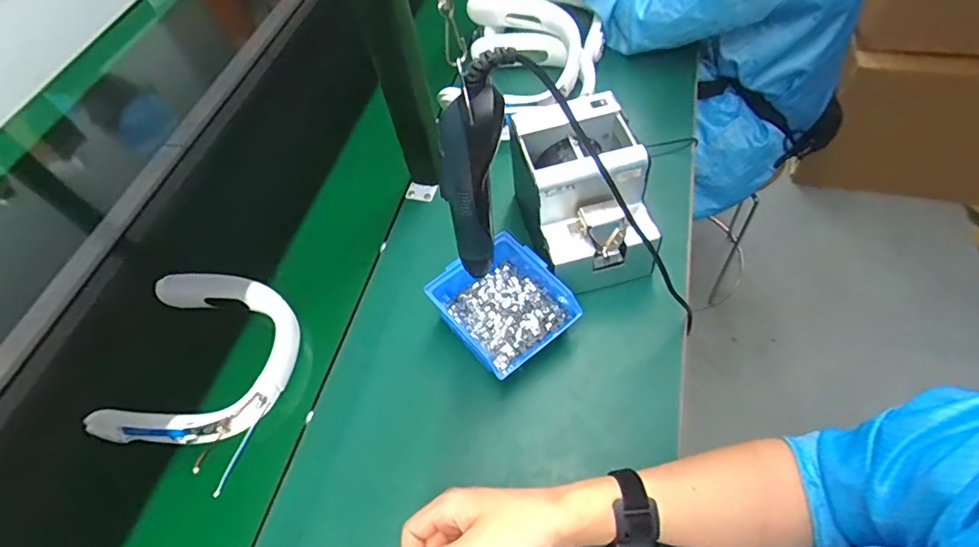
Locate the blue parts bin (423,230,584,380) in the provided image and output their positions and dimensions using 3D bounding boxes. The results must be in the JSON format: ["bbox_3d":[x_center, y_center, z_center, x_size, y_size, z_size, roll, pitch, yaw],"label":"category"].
[{"bbox_3d":[0.012,0.037,0.582,0.121,0.065,0.142,-34,62,-18],"label":"blue parts bin"}]

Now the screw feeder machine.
[{"bbox_3d":[0.108,-0.088,0.607,0.134,0.141,0.192,-13,58,-5],"label":"screw feeder machine"}]

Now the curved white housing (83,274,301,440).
[{"bbox_3d":[-0.326,0.095,0.600,0.191,0.043,0.194,-1,57,3],"label":"curved white housing"}]

